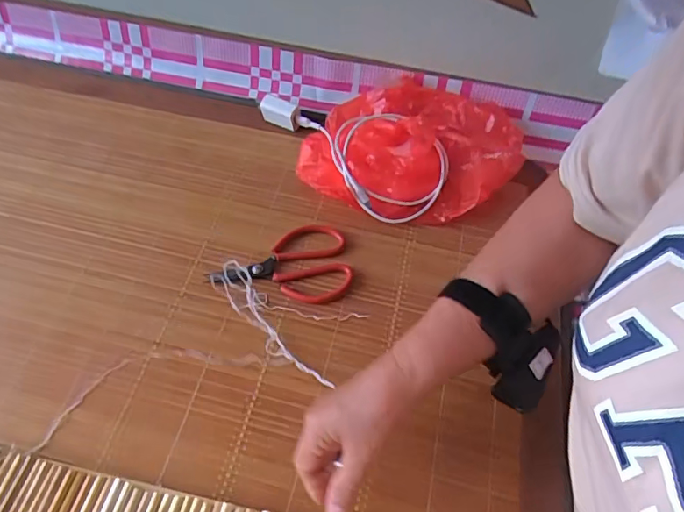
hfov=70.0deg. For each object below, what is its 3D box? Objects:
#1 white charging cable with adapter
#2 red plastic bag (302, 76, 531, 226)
[{"bbox_3d":[0.014,-0.144,0.616,0.123,0.063,0.257,-35,64,-23],"label":"white charging cable with adapter"},{"bbox_3d":[0.082,-0.125,0.596,0.267,0.068,0.169,5,56,1],"label":"red plastic bag"}]

